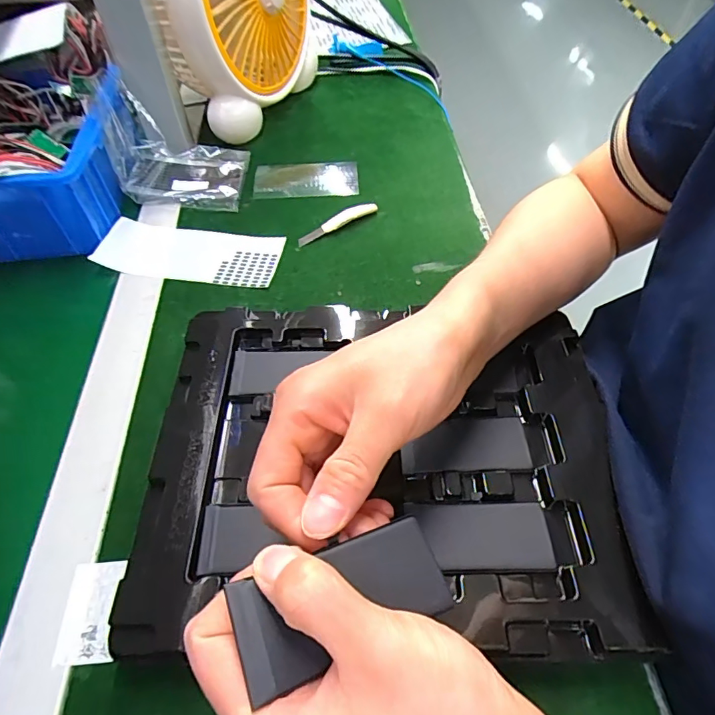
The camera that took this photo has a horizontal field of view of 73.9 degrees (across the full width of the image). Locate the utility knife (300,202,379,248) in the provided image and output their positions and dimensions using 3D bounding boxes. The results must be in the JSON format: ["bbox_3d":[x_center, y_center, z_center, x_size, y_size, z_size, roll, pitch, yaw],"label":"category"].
[{"bbox_3d":[-0.019,-0.130,0.456,0.086,0.014,0.013,-30,59,-20],"label":"utility knife"}]

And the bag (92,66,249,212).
[{"bbox_3d":[-0.176,-0.210,0.461,0.116,0.094,0.093,-3,54,-2],"label":"bag"}]

